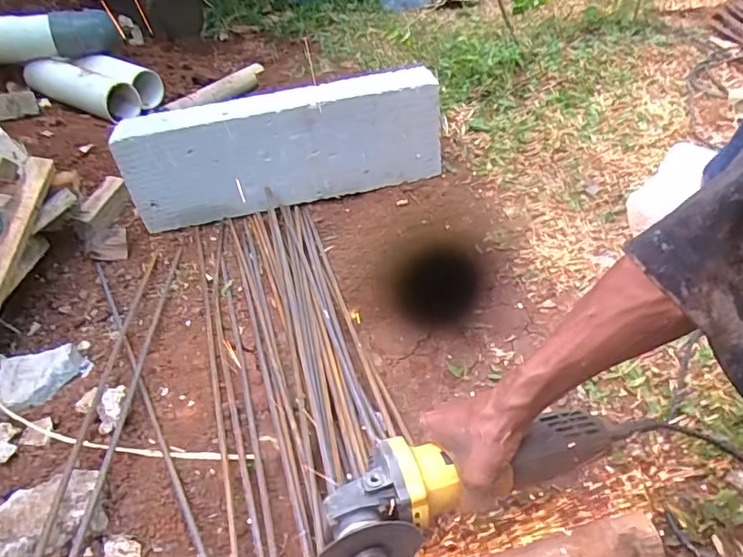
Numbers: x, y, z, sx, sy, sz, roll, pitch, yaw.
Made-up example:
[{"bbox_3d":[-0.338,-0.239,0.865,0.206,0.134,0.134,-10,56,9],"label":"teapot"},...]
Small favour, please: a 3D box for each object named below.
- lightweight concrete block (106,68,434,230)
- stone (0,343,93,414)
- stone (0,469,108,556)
[{"bbox_3d":[-0.156,-0.243,0.999,0.581,0.208,0.080,-8,38,-10],"label":"lightweight concrete block"},{"bbox_3d":[-0.460,0.133,0.725,0.089,0.031,0.113,17,44,28],"label":"stone"},{"bbox_3d":[-0.334,0.240,0.528,0.120,0.043,0.088,-21,42,-25],"label":"stone"}]

